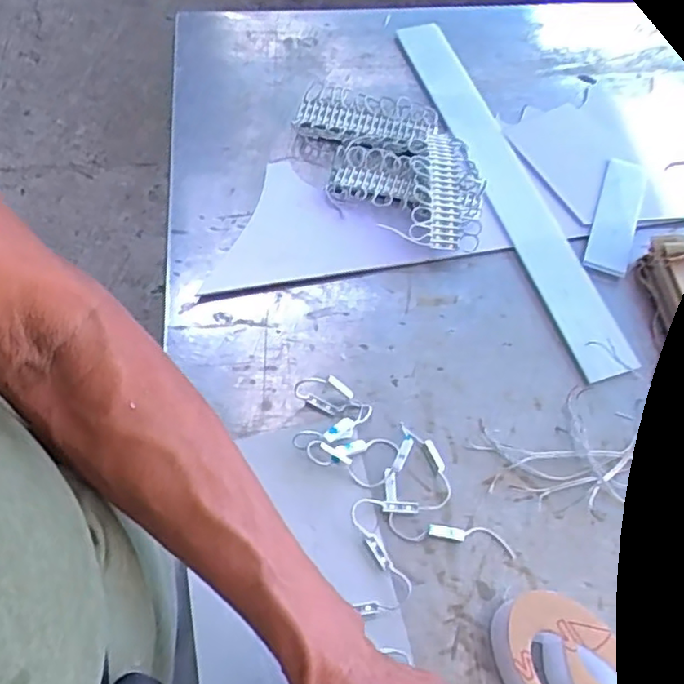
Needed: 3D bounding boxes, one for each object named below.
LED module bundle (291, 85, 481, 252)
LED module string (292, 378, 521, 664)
[{"bbox_3d":[0.050,-0.177,0.616,0.128,0.033,0.232,-36,70,-20],"label":"LED module bundle"},{"bbox_3d":[0.037,0.103,0.473,0.114,0.024,0.192,-21,65,-14],"label":"LED module string"}]

